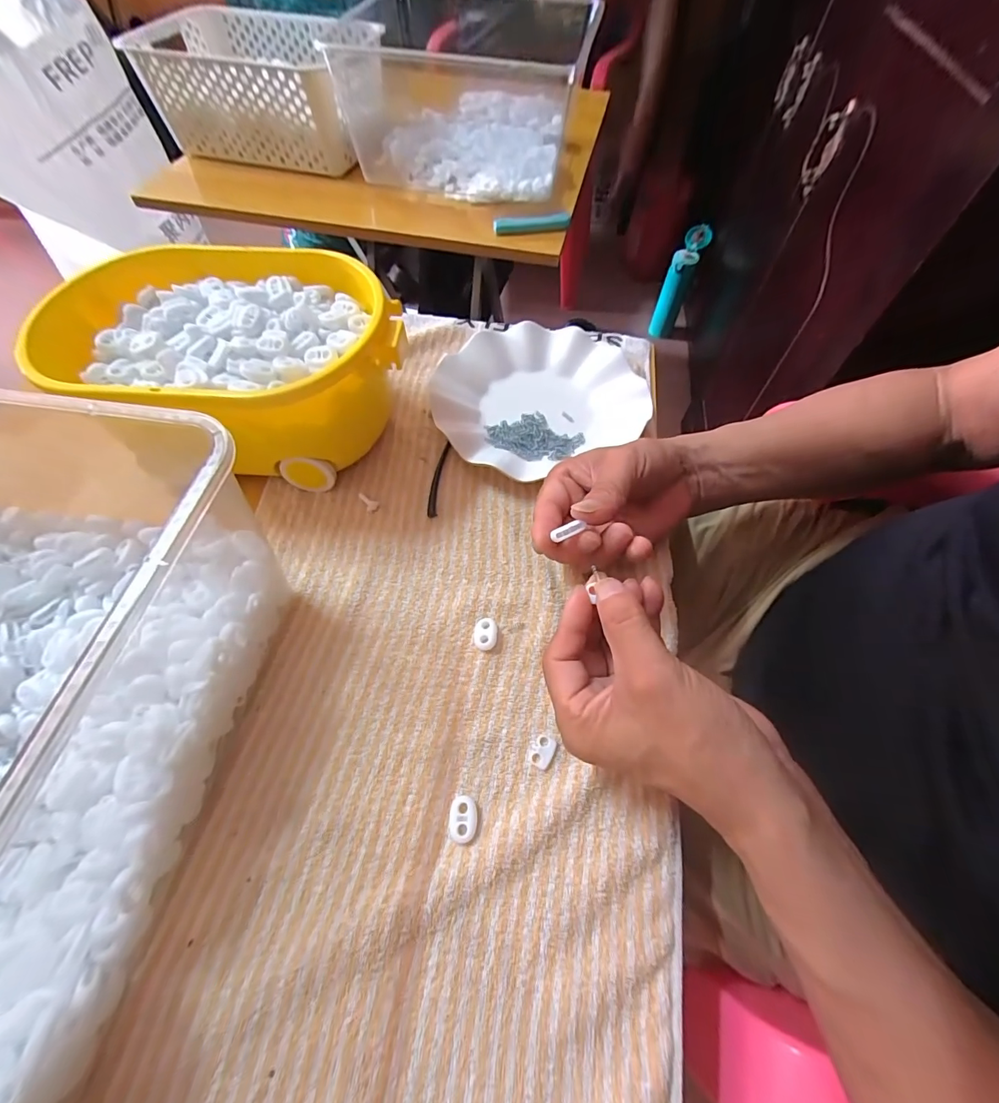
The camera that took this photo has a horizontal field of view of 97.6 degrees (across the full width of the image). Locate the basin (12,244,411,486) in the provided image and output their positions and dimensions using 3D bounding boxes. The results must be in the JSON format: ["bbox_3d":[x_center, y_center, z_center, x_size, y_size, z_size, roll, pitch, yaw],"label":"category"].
[{"bbox_3d":[-0.197,-0.139,0.344,0.248,0.104,0.166,0,61,-1],"label":"basin"}]

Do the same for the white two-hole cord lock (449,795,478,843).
[{"bbox_3d":[-0.020,0.149,0.243,0.015,0.006,0.022,2,61,0],"label":"white two-hole cord lock"}]

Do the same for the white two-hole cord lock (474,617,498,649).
[{"bbox_3d":[-0.009,0.056,0.294,0.016,0.007,0.022,0,61,-2],"label":"white two-hole cord lock"}]

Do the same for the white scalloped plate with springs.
[{"bbox_3d":[0.034,-0.142,0.393,0.186,0.025,0.157,-21,63,-13],"label":"white scalloped plate with springs"}]

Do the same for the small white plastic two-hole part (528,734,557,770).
[{"bbox_3d":[0.026,0.120,0.262,0.013,0.004,0.018,25,63,12],"label":"small white plastic two-hole part"}]

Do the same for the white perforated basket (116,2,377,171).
[{"bbox_3d":[-0.334,-0.665,0.635,0.306,0.112,0.199,14,61,7],"label":"white perforated basket"}]

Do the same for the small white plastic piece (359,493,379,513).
[{"bbox_3d":[-0.104,-0.039,0.345,0.019,0.004,0.010,45,68,8],"label":"small white plastic piece"}]

